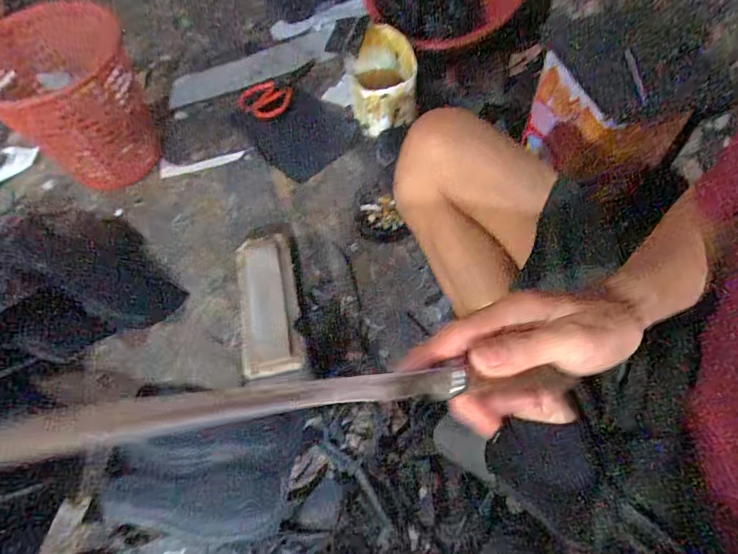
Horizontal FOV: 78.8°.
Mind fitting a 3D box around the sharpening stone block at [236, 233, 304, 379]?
[{"bbox_3d":[-0.153,0.037,0.688,0.089,0.044,0.241,-12,60,-2],"label":"sharpening stone block"}]

